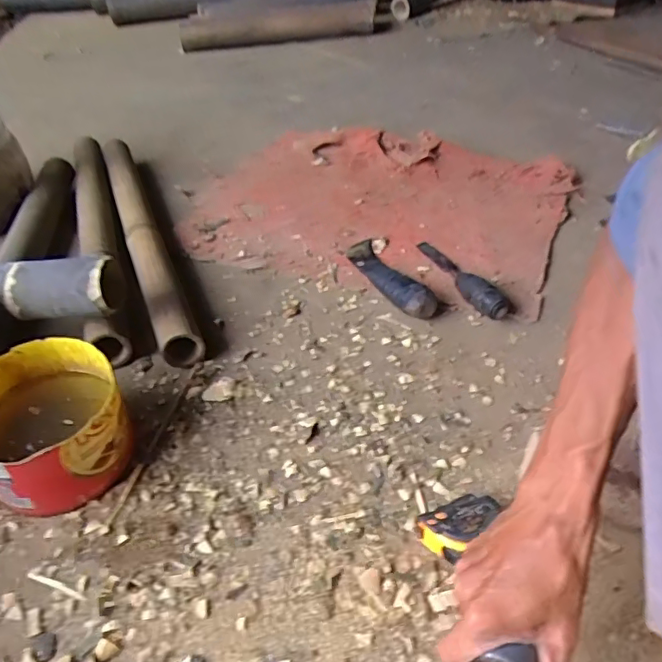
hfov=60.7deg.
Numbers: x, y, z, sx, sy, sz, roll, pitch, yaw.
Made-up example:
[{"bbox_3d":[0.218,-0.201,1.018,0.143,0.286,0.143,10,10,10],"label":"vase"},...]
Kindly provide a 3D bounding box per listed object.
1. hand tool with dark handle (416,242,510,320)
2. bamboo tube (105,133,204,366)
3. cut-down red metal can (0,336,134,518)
[{"bbox_3d":[0.175,-0.084,0.787,0.031,0.029,0.198,-18,44,-16],"label":"hand tool with dark handle"},{"bbox_3d":[-0.307,-0.171,0.919,0.057,0.055,0.653,-18,44,-15],"label":"bamboo tube"},{"bbox_3d":[-0.290,0.097,0.584,0.154,0.098,0.146,-2,42,2],"label":"cut-down red metal can"}]

